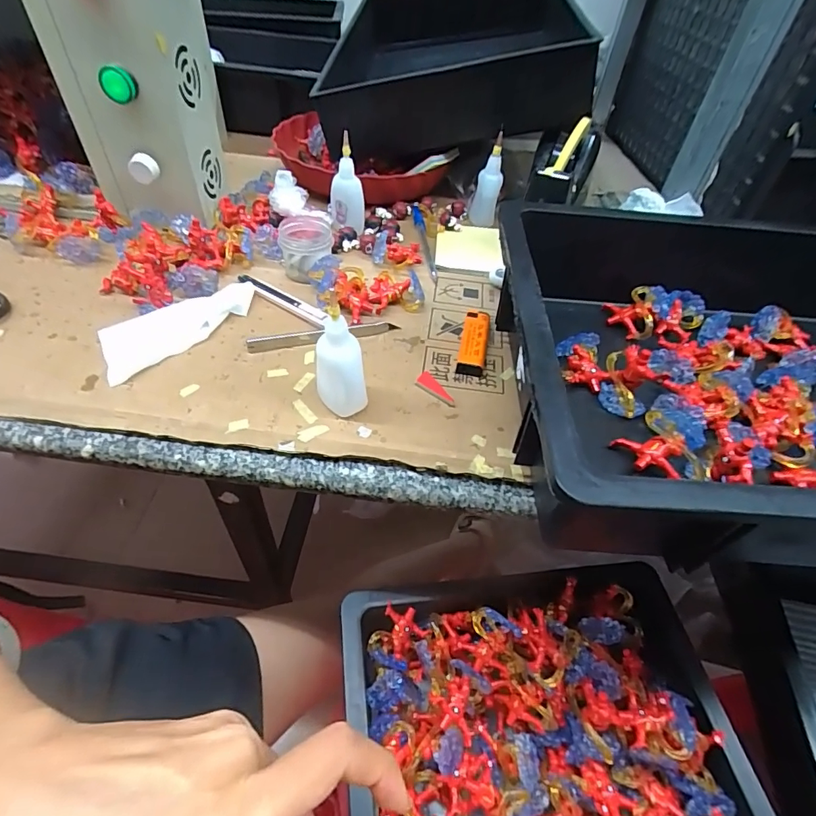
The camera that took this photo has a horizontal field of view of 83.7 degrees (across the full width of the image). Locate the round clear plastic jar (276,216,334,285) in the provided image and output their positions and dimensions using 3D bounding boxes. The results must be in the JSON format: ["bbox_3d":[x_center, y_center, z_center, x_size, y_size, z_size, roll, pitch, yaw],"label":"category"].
[{"bbox_3d":[-0.104,-0.164,0.472,0.053,0.043,0.060,-12,49,-16],"label":"round clear plastic jar"}]

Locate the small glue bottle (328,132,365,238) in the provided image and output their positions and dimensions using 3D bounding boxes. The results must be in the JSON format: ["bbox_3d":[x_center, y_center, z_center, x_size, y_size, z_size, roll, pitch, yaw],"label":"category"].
[{"bbox_3d":[-0.071,-0.248,0.511,0.036,0.096,0.029,-17,52,-19],"label":"small glue bottle"}]

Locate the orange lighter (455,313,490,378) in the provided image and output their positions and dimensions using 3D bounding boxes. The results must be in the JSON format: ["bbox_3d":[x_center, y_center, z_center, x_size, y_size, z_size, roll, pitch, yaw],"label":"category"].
[{"bbox_3d":[0.060,-0.059,0.413,0.023,0.015,0.079,12,48,5],"label":"orange lighter"}]

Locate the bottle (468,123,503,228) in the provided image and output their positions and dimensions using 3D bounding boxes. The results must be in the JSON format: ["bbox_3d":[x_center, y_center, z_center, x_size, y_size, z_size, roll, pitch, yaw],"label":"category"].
[{"bbox_3d":[0.097,-0.276,0.552,0.034,0.100,0.026,9,48,2],"label":"bottle"}]

